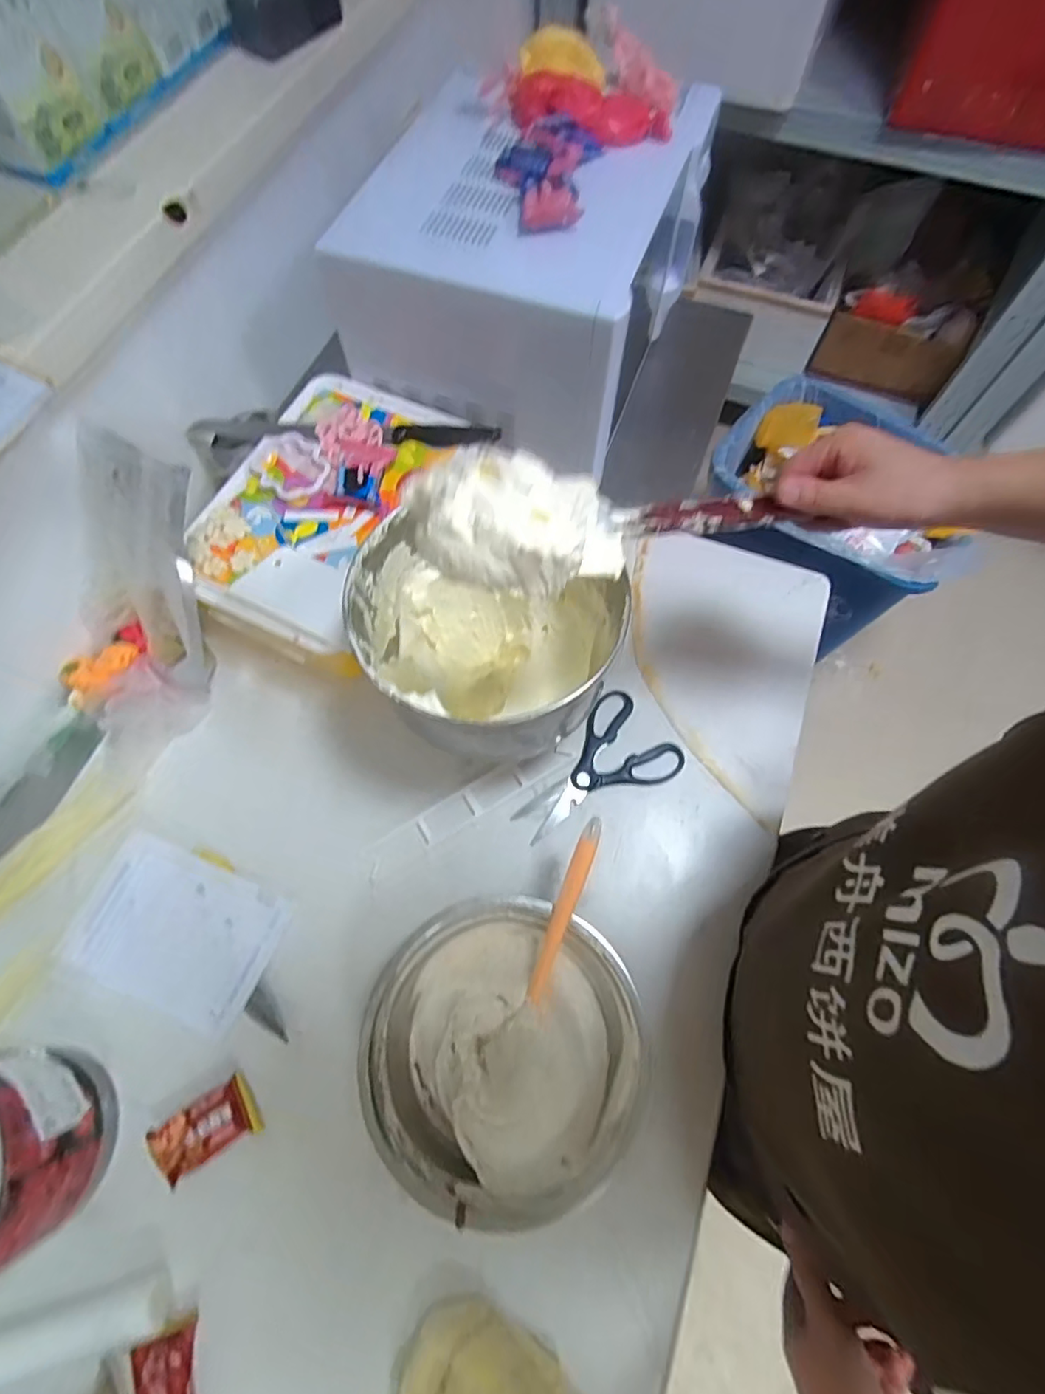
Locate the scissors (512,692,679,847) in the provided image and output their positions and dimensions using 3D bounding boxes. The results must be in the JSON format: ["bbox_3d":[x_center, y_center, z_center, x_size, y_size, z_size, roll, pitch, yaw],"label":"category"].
[{"bbox_3d":[0.074,0.080,0.632,0.178,0.013,0.112,-37,72,-15],"label":"scissors"}]

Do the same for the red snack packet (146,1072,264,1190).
[{"bbox_3d":[-0.274,0.371,0.506,0.078,0.018,0.049,-33,71,-13],"label":"red snack packet"}]

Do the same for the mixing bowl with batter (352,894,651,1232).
[{"bbox_3d":[-0.015,0.297,0.509,0.223,0.076,0.220,0,67,-1],"label":"mixing bowl with batter"}]

